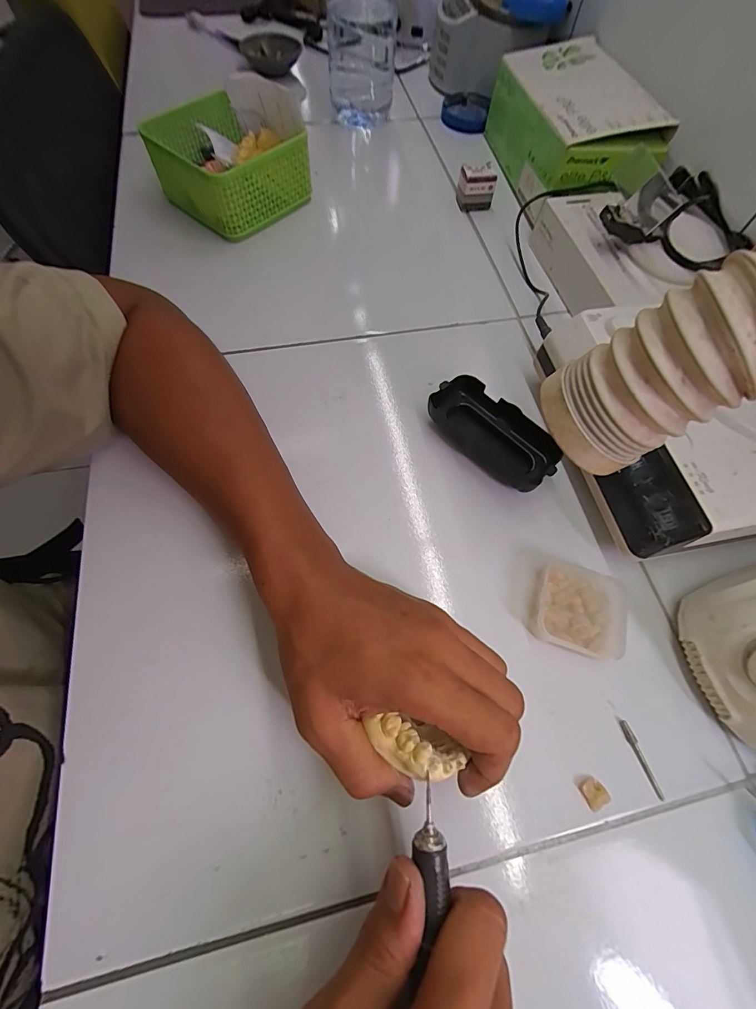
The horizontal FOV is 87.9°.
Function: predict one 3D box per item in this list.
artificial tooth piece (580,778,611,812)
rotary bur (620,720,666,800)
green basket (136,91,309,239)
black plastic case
[{"bbox_3d":[0.128,0.171,0.232,0.013,0.007,0.015,-25,70,-14],"label":"artificial tooth piece"},{"bbox_3d":[0.162,0.157,0.241,0.005,0.005,0.043,-18,67,-9],"label":"rotary bur"},{"bbox_3d":[-0.165,-0.373,0.431,0.151,0.064,0.124,39,70,13],"label":"green basket"},{"bbox_3d":[0.095,-0.060,0.323,0.109,0.024,0.053,41,70,14],"label":"black plastic case"}]

